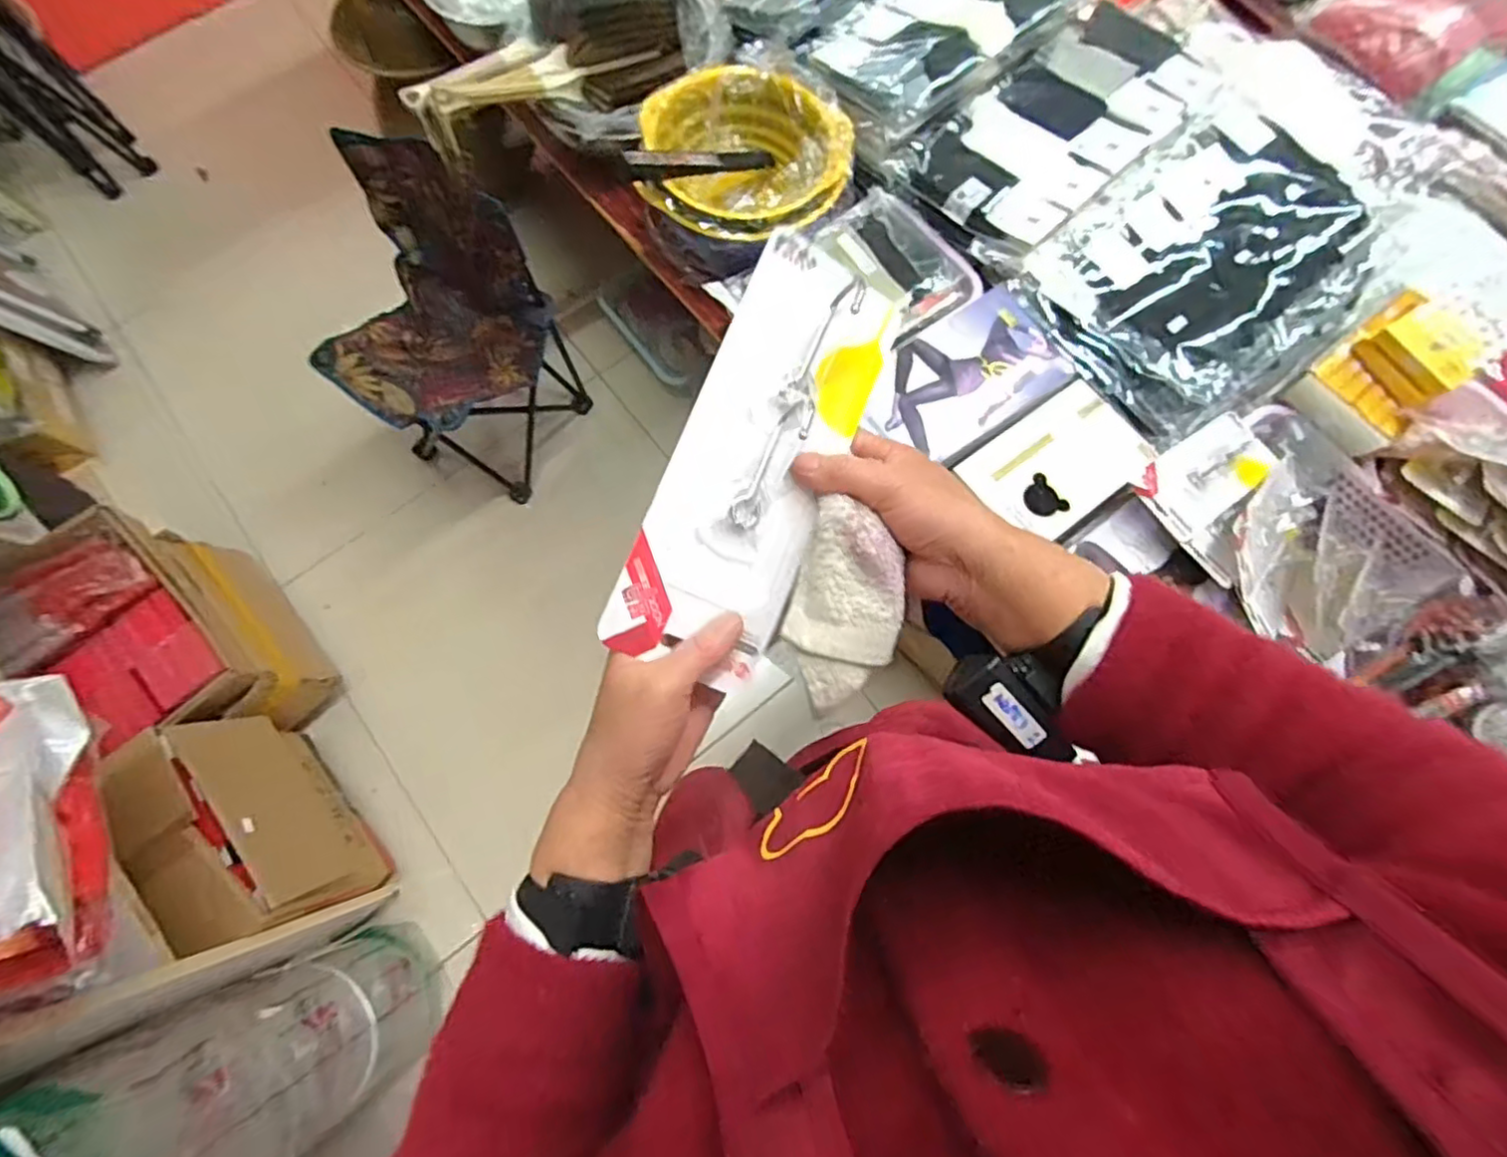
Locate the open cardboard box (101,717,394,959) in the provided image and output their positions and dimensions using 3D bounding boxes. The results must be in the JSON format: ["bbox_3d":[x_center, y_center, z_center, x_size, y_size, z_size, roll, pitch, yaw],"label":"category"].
[{"bbox_3d":[-0.746,0.371,1.006,0.117,0.352,0.320,-30,77,-8],"label":"open cardboard box"}]

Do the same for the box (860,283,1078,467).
[{"bbox_3d":[0.257,-0.248,0.806,0.260,0.019,0.159,-35,77,-9],"label":"box"}]

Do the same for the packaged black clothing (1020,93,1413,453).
[{"bbox_3d":[0.574,-0.398,0.835,0.425,0.066,0.318,-38,78,-10],"label":"packaged black clothing"}]

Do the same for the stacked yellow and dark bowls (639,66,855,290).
[{"bbox_3d":[-0.007,-0.564,0.917,0.290,0.090,0.272,0,75,0],"label":"stacked yellow and dark bowls"}]

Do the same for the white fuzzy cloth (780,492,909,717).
[{"bbox_3d":[0.050,0.015,0.341,0.059,0.025,0.101,16,75,4],"label":"white fuzzy cloth"}]

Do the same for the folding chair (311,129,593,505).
[{"bbox_3d":[-0.535,-0.408,1.186,0.316,0.513,0.334,26,76,7],"label":"folding chair"}]

